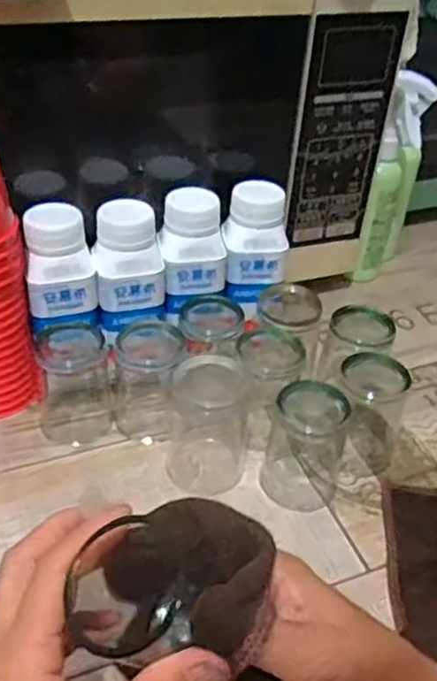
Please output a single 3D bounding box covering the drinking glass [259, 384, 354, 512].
[{"bbox_3d":[0.058,0.066,0.455,0.051,0.069,0.056,12,40,8],"label":"drinking glass"}]

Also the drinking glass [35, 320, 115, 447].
[{"bbox_3d":[-0.102,0.023,0.486,0.050,0.073,0.054,-2,40,-8],"label":"drinking glass"}]

